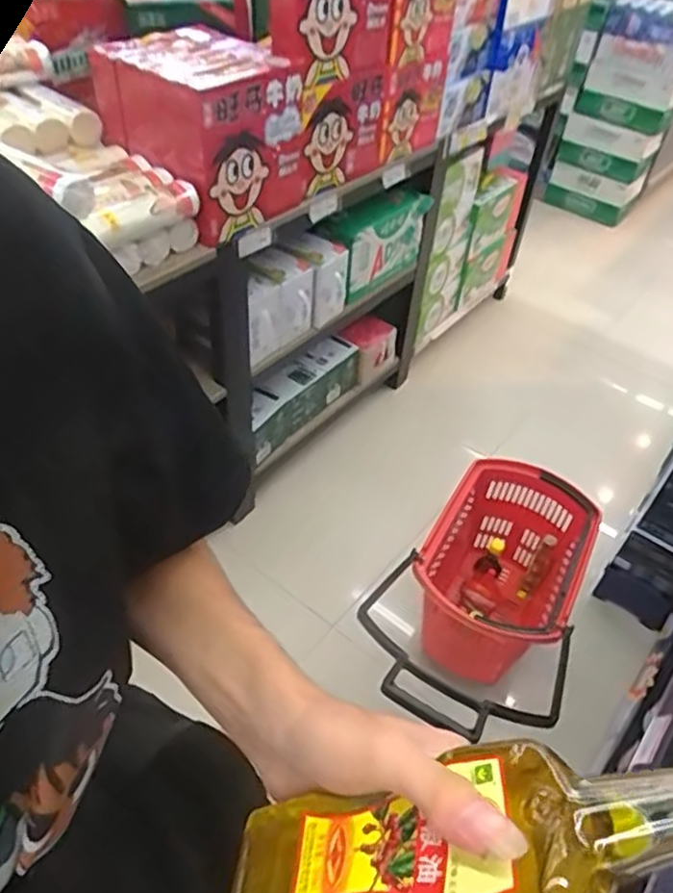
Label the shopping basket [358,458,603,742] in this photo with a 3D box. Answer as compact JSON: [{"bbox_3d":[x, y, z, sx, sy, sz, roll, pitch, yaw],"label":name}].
[{"bbox_3d":[0.343,0.283,1.433,0.320,0.310,0.413,22,47,15],"label":"shopping basket"}]

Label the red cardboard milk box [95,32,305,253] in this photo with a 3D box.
[{"bbox_3d":[-0.238,-0.557,1.161,0.258,0.273,0.229,30,50,23],"label":"red cardboard milk box"}]

